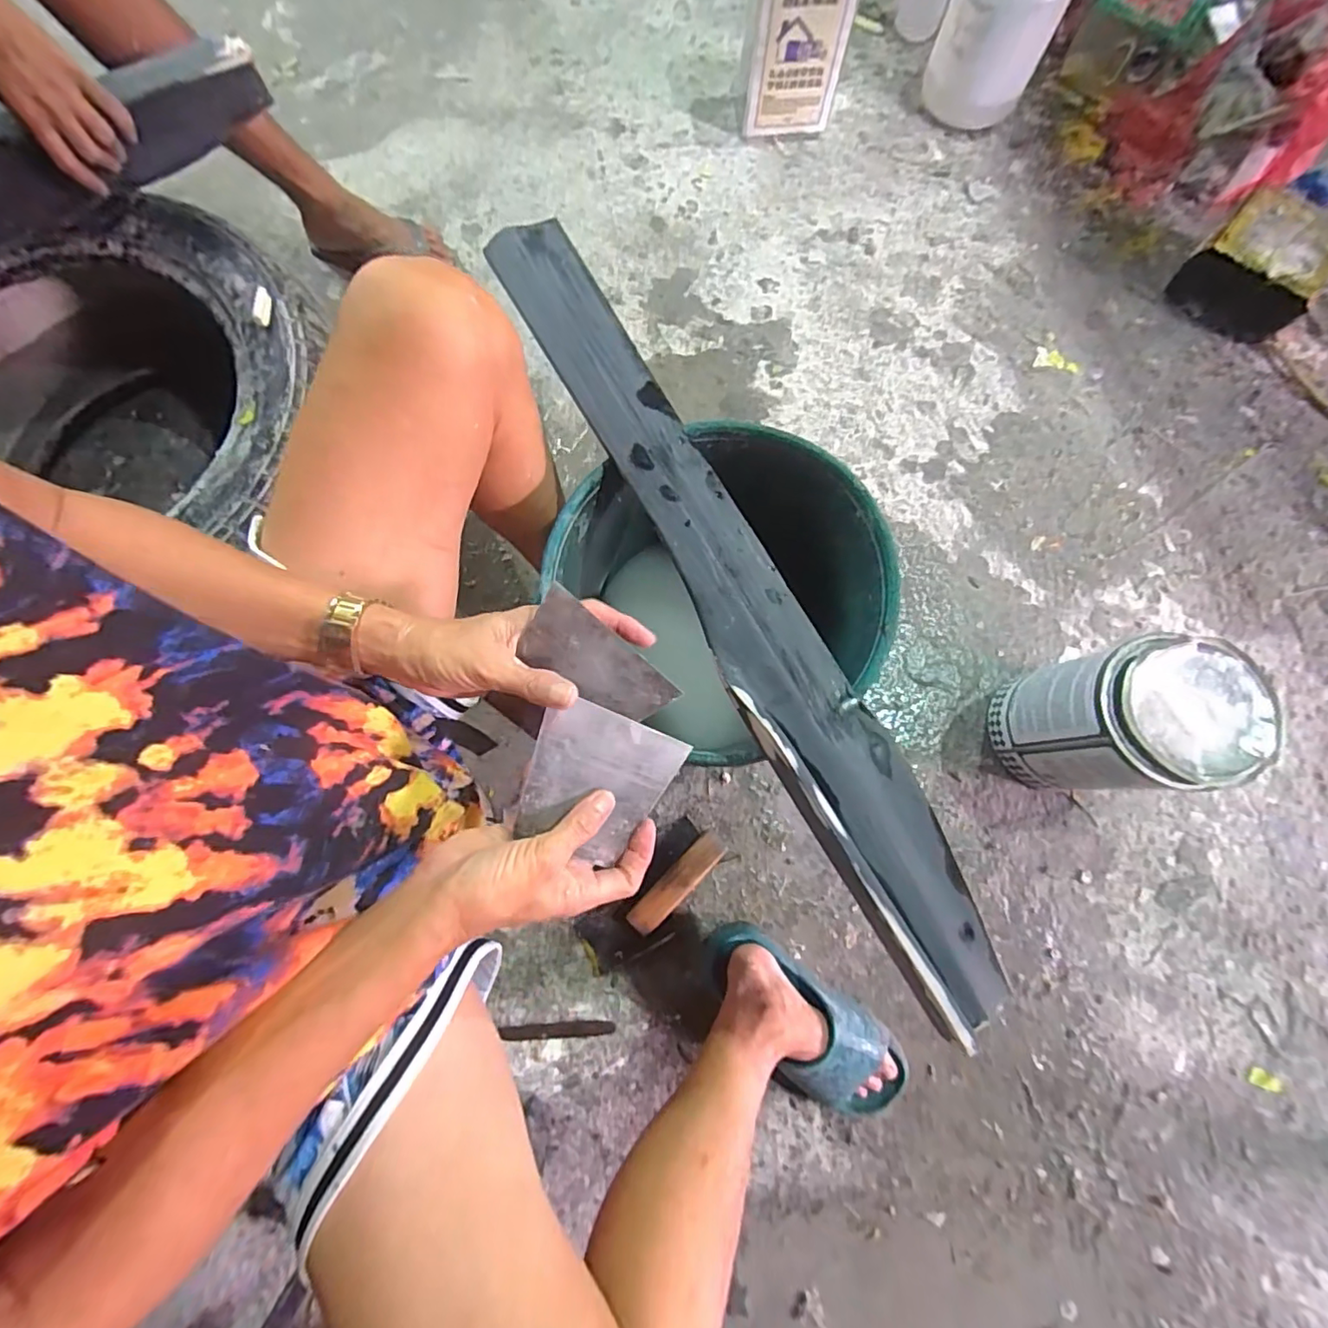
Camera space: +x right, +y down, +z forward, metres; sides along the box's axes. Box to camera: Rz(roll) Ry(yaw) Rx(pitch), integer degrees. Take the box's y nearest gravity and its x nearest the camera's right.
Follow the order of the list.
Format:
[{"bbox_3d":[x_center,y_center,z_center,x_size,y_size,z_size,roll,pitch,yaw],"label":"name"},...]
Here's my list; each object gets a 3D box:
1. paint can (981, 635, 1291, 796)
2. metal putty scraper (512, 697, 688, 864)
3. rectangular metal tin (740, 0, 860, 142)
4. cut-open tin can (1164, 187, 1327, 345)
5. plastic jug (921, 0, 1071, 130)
[{"bbox_3d":[0.536,0.069,0.672,0.179,0.210,0.157,-6,78,-1],"label":"paint can"},{"bbox_3d":[-0.044,0.079,0.370,0.097,0.005,0.093,26,88,-22],"label":"metal putty scraper"},{"bbox_3d":[0.213,-1.006,0.894,0.162,0.238,0.101,4,78,1],"label":"rectangular metal tin"},{"bbox_3d":[0.936,-0.622,0.882,0.163,0.104,0.170,-44,81,-9],"label":"cut-open tin can"},{"bbox_3d":[0.557,-1.086,0.888,0.171,0.289,0.188,18,79,4],"label":"plastic jug"}]

